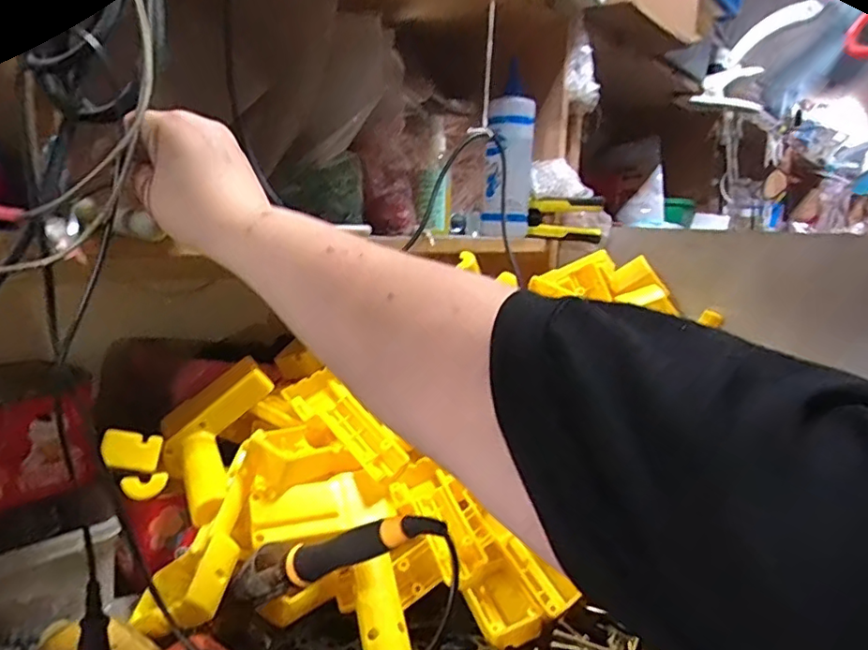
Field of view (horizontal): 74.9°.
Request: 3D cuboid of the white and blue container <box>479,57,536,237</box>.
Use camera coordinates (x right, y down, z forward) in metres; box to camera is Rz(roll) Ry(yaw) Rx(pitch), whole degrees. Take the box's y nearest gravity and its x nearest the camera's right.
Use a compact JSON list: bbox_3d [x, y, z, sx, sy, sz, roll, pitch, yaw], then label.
[{"bbox_3d":[0.103,-0.228,0.780,0.068,0.202,0.053,3,11,4],"label":"white and blue container"}]

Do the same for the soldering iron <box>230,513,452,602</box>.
[{"bbox_3d":[-0.065,0.139,0.347,0.192,0.027,0.023,-31,-8,35],"label":"soldering iron"}]

